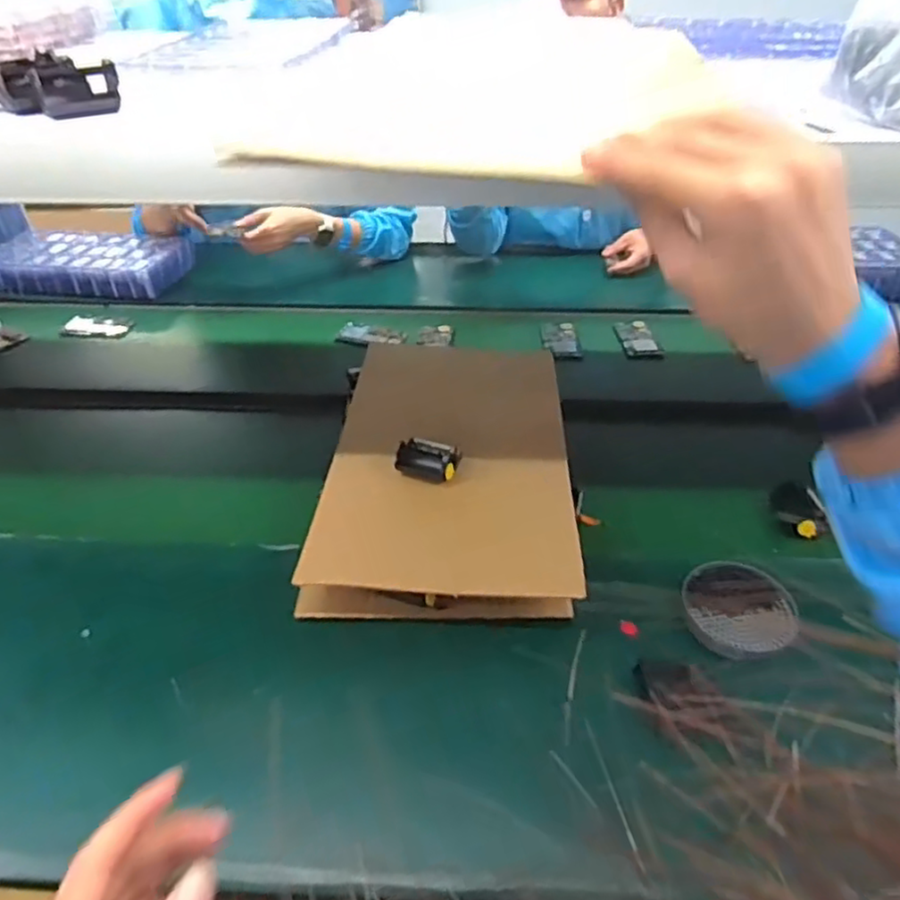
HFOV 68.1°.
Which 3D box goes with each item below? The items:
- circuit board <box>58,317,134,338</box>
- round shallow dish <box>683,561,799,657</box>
[{"bbox_3d":[-0.675,-0.235,1.273,0.124,0.010,0.065,2,39,3],"label":"circuit board"},{"bbox_3d":[0.306,0.168,0.705,0.112,0.015,0.113,0,39,0],"label":"round shallow dish"}]

